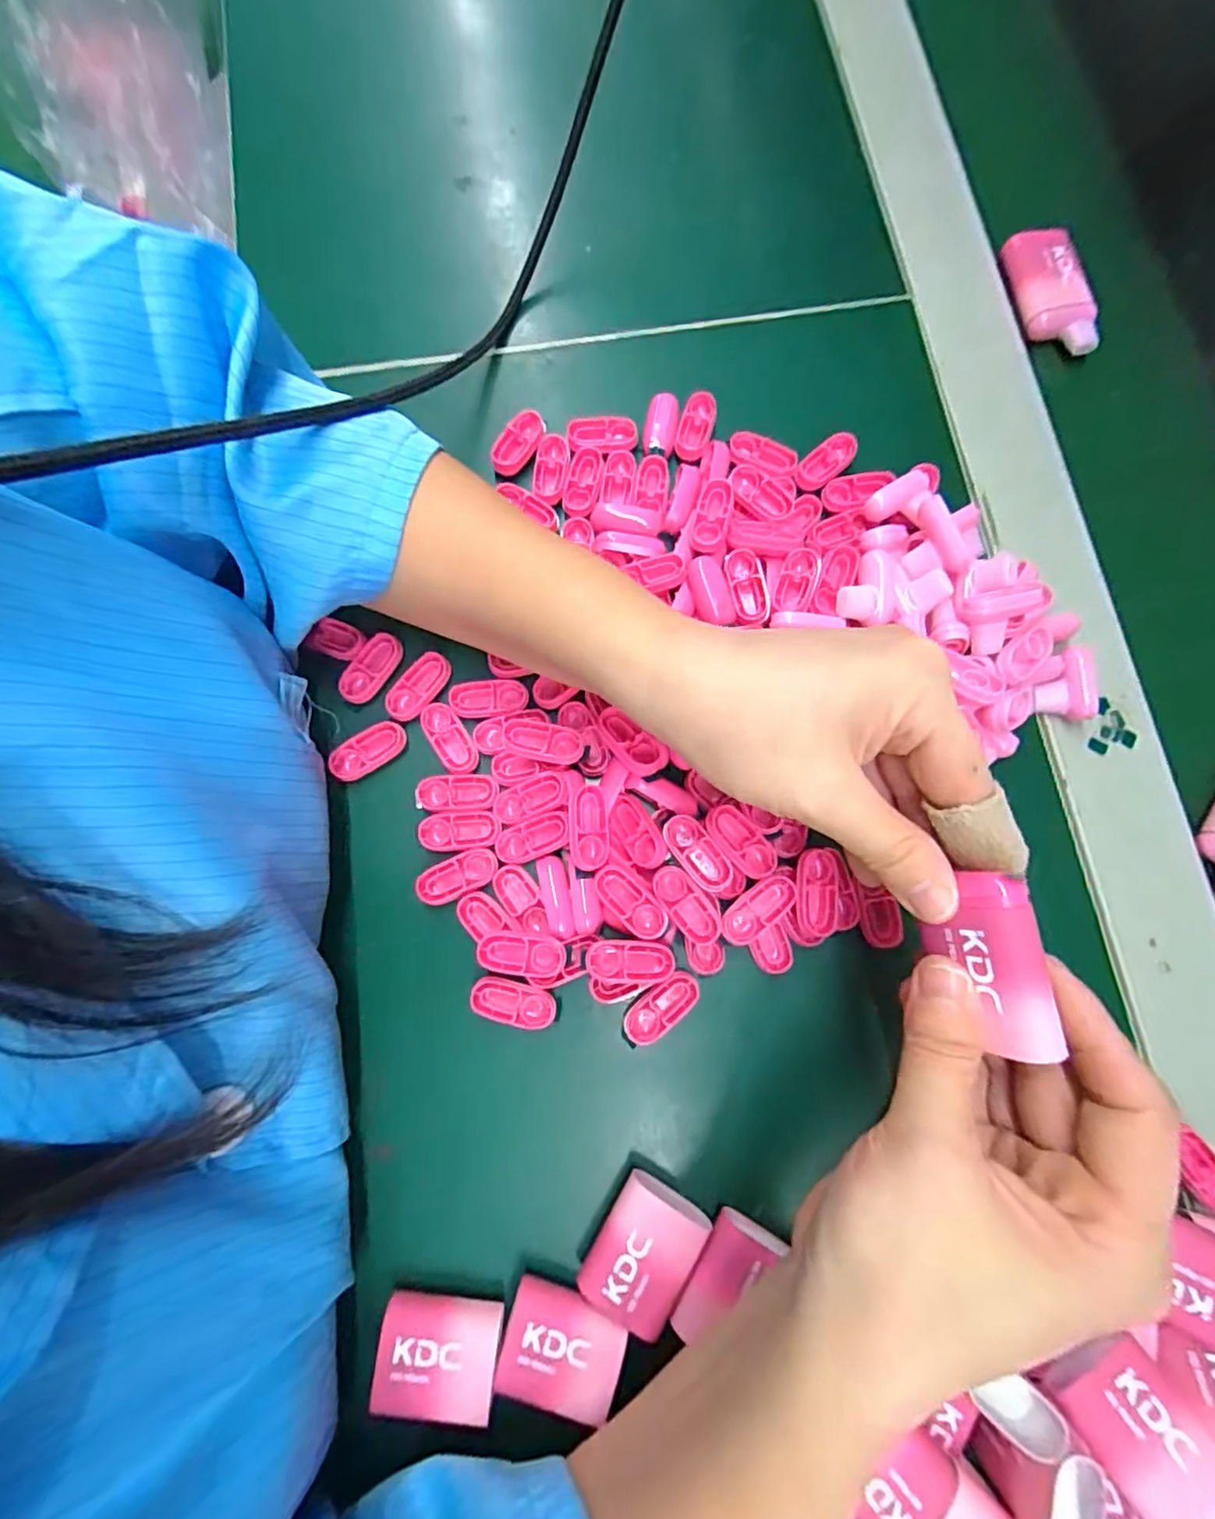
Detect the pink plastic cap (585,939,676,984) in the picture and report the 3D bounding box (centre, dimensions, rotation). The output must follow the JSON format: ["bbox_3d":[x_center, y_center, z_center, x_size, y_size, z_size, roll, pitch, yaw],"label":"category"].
[{"bbox_3d":[0.009,0.079,0.237,0.034,0.007,0.016,3,78,1],"label":"pink plastic cap"}]

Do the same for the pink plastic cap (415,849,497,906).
[{"bbox_3d":[-0.063,0.049,0.252,0.034,0.004,0.016,-26,79,-5],"label":"pink plastic cap"}]

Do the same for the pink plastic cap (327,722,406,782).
[{"bbox_3d":[-0.104,-0.004,0.263,0.034,0.007,0.014,-35,80,-7],"label":"pink plastic cap"}]

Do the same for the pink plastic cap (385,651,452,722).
[{"bbox_3d":[-0.084,-0.033,0.267,0.015,0.006,0.034,37,81,8],"label":"pink plastic cap"}]

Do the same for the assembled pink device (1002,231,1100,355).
[{"bbox_3d":[0.237,-0.247,0.319,0.032,0.016,0.070,-17,78,-3],"label":"assembled pink device"}]

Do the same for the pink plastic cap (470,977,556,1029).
[{"bbox_3d":[-0.038,0.098,0.243,0.034,0.004,0.015,14,78,3],"label":"pink plastic cap"}]

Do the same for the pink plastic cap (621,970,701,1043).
[{"bbox_3d":[0.022,0.100,0.243,0.034,0.005,0.015,-40,81,-8],"label":"pink plastic cap"}]

